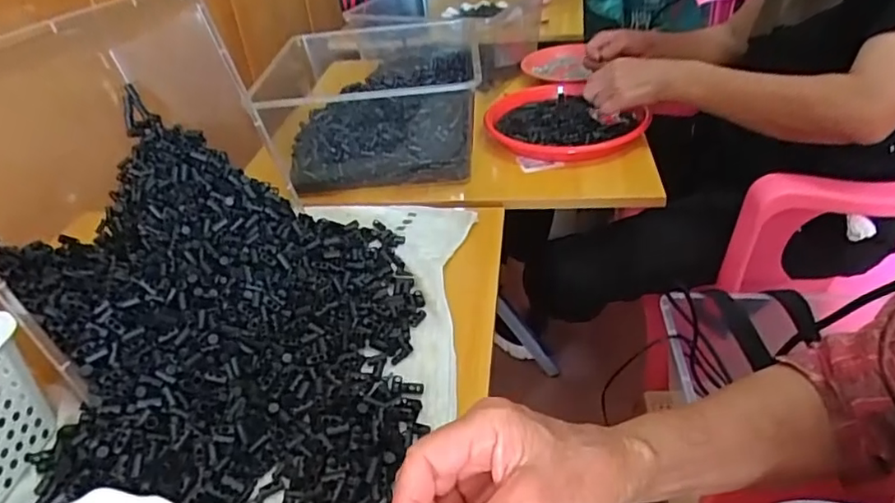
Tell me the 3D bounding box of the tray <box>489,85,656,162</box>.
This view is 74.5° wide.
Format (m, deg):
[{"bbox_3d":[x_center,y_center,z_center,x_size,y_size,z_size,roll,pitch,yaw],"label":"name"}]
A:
[{"bbox_3d":[0.177,-0.209,0.914,0.229,0.043,0.248,-3,36,2],"label":"tray"}]

